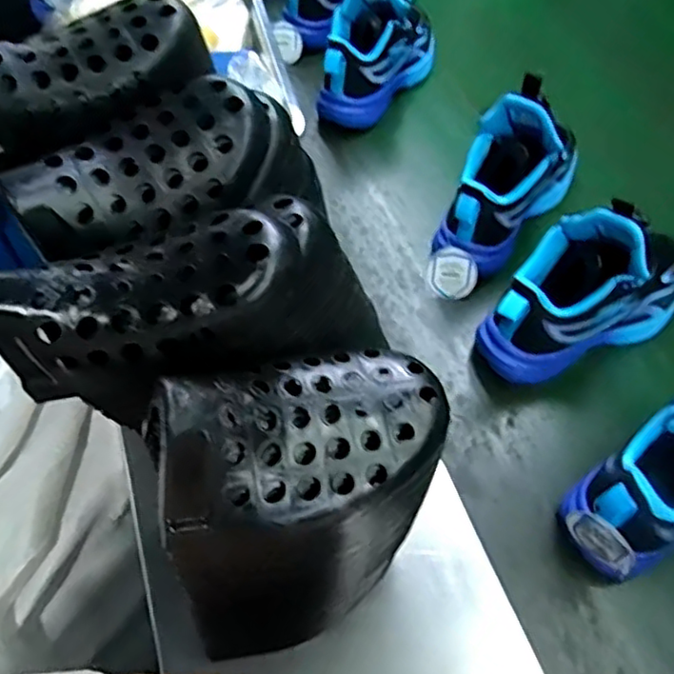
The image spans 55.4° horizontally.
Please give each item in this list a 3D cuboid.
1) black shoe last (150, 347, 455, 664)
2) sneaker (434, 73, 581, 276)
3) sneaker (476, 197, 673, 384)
[{"bbox_3d":[-0.019,0.093,0.352,0.150,0.224,0.077,-29,61,-17],"label":"black shoe last"},{"bbox_3d":[0.176,-0.165,0.633,0.078,0.142,0.215,33,63,20],"label":"sneaker"},{"bbox_3d":[0.226,-0.047,0.553,0.219,0.154,0.081,-22,59,-13],"label":"sneaker"}]

